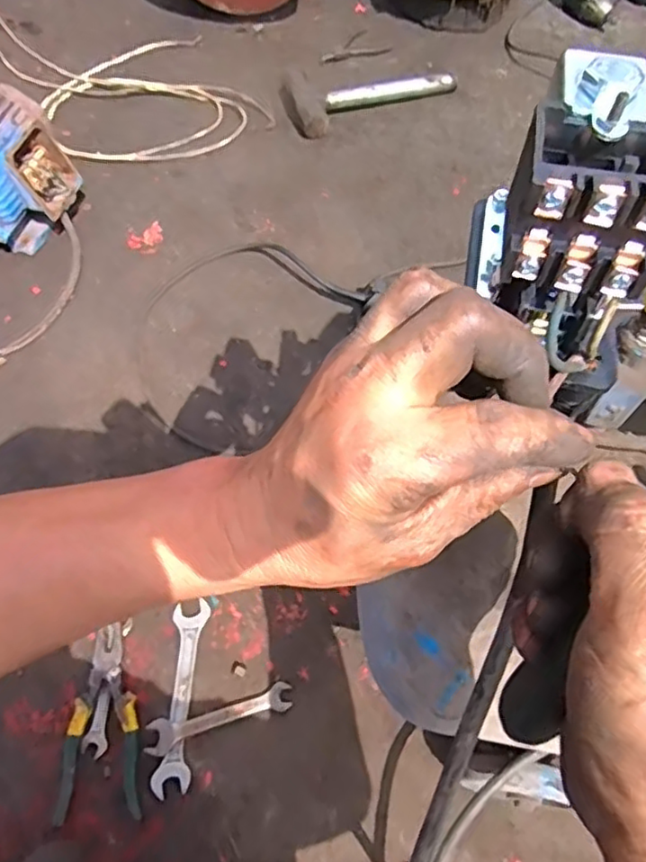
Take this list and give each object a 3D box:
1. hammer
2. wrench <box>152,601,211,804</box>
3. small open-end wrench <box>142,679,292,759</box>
[{"bbox_3d":[0.095,-0.643,1.201,0.332,0.062,0.150,-15,58,-7],"label":"hammer"},{"bbox_3d":[-0.148,0.275,0.666,0.039,0.009,0.187,0,57,2],"label":"wrench"},{"bbox_3d":[-0.106,0.297,0.654,0.148,0.015,0.032,-16,58,-7],"label":"small open-end wrench"}]

